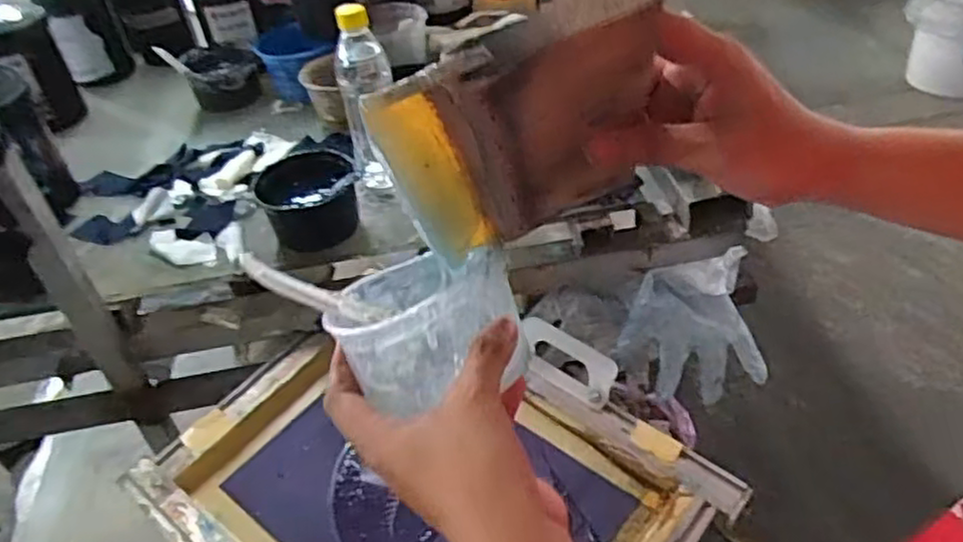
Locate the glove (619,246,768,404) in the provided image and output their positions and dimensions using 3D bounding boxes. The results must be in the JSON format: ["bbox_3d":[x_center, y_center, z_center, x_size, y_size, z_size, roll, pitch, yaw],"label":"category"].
[{"bbox_3d":[0.240,0.071,0.835,0.174,0.042,0.158,-15,77,-13],"label":"glove"}]

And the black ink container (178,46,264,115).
[{"bbox_3d":[-0.379,-0.286,1.077,0.105,0.069,0.091,-22,42,-17],"label":"black ink container"}]

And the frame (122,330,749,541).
[{"bbox_3d":[-0.055,0.213,0.714,0.492,0.042,0.379,30,58,28],"label":"frame"}]

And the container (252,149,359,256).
[{"bbox_3d":[-0.190,-0.079,0.818,0.111,0.068,0.098,-21,42,-16],"label":"container"}]

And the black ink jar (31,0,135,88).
[{"bbox_3d":[-0.616,-0.375,1.129,0.101,0.157,0.102,-22,42,-17],"label":"black ink jar"}]

